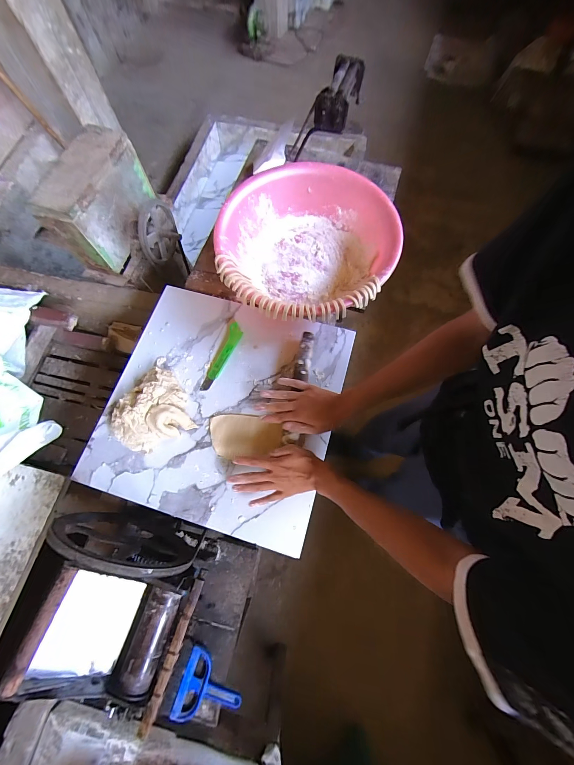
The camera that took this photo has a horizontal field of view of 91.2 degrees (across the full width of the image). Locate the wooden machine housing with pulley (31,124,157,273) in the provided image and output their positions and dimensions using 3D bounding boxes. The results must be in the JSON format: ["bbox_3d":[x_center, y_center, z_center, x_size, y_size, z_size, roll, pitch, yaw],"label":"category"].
[{"bbox_3d":[-0.572,-0.567,0.879,0.108,0.223,0.343,15,71,5],"label":"wooden machine housing with pulley"}]

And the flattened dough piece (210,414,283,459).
[{"bbox_3d":[-0.088,0.114,0.597,0.152,0.008,0.086,4,70,1],"label":"flattened dough piece"}]

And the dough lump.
[{"bbox_3d":[-0.296,0.058,0.590,0.160,0.062,0.157,0,70,0],"label":"dough lump"}]

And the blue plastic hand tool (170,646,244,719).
[{"bbox_3d":[-0.171,0.695,0.636,0.139,0.024,0.129,15,71,5],"label":"blue plastic hand tool"}]

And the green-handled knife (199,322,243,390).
[{"bbox_3d":[-0.147,-0.061,0.652,0.035,0.010,0.173,20,71,7],"label":"green-handled knife"}]

